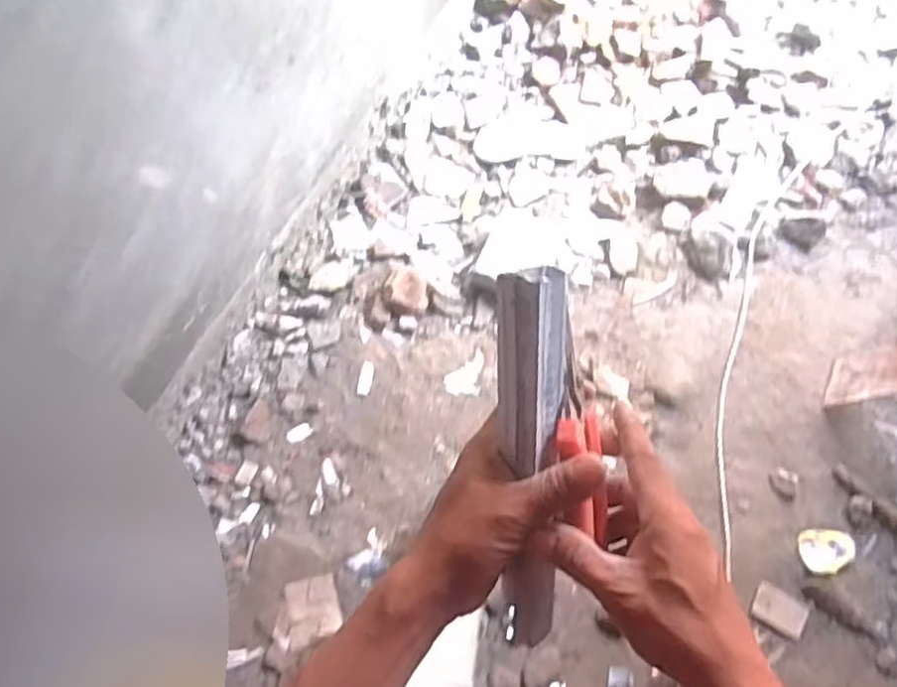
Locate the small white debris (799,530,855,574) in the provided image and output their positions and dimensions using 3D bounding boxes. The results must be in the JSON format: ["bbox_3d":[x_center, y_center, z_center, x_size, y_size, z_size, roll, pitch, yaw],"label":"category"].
[{"bbox_3d":[0.706,0.385,1.257,0.094,0.022,0.076,-8,69,0],"label":"small white debris"}]

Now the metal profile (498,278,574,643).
[{"bbox_3d":[0.049,0.070,0.387,0.040,0.026,0.222,0,105,0],"label":"metal profile"}]

